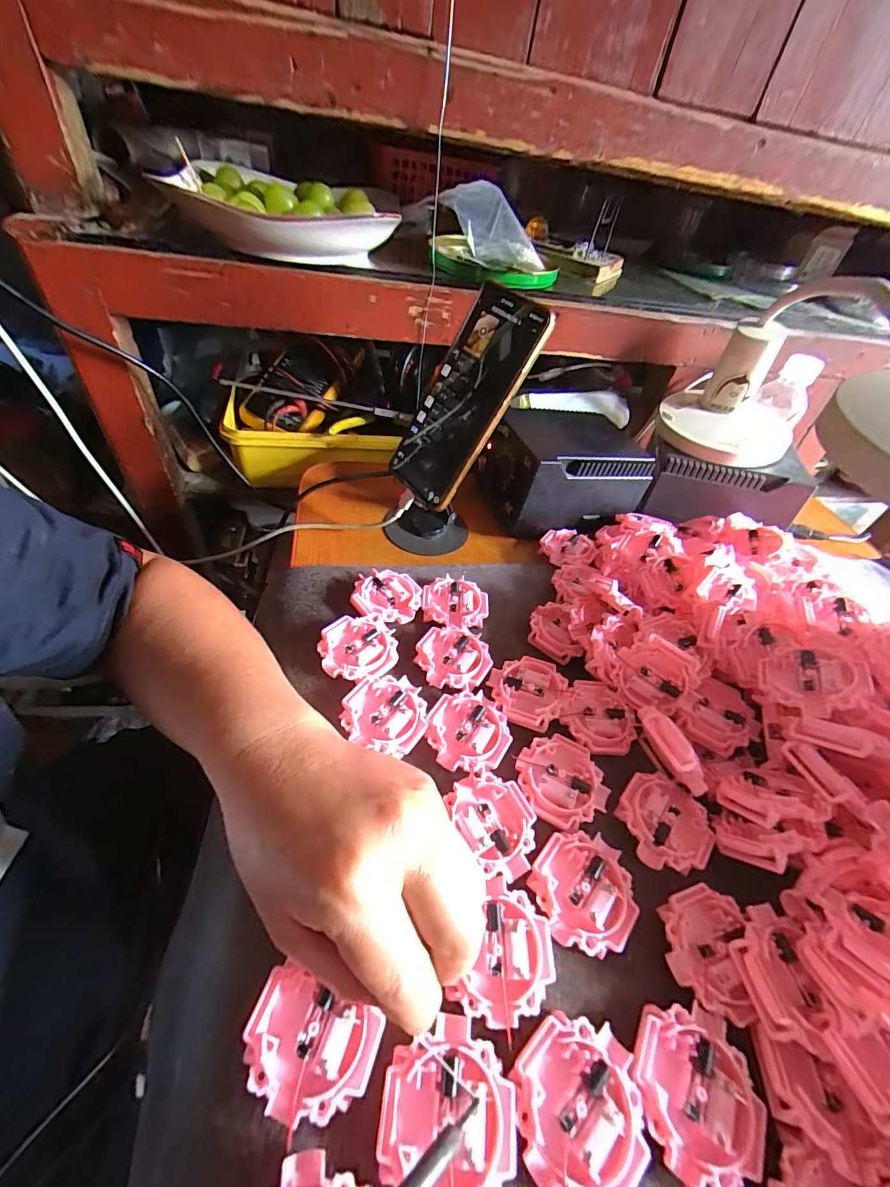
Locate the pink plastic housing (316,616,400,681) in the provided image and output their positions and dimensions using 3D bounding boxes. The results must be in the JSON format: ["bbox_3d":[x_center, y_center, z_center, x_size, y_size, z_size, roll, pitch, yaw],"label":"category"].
[{"bbox_3d":[-0.061,0.037,0.313,0.052,0.008,0.050,6,47,-6],"label":"pink plastic housing"}]

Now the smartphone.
[{"bbox_3d":[0.013,-0.152,0.358,0.015,0.164,0.078,5,37,-47],"label":"smartphone"}]

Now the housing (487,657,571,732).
[{"bbox_3d":[0.056,0.065,0.310,0.050,0.010,0.052,26,48,13],"label":"housing"}]

